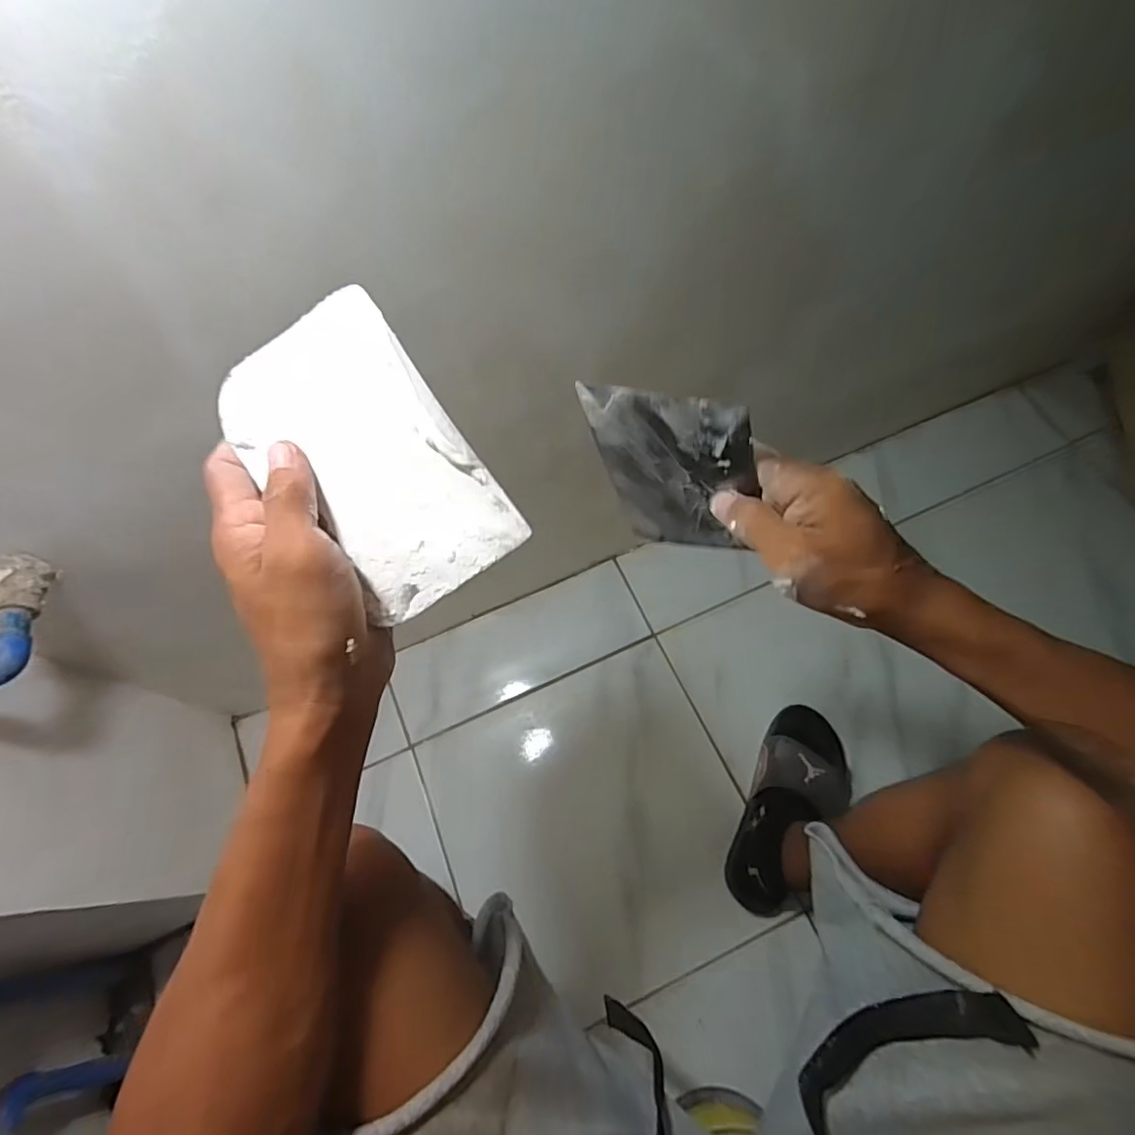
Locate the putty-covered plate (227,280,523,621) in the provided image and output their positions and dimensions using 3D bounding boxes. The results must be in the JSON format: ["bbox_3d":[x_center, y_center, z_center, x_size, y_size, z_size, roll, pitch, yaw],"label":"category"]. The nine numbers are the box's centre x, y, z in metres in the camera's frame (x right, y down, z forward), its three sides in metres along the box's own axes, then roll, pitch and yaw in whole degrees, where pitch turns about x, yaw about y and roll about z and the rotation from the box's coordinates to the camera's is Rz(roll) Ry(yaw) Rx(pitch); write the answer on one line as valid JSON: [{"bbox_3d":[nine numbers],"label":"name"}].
[{"bbox_3d":[-0.096,-0.050,0.271,0.089,0.007,0.145,-35,92,3],"label":"putty-covered plate"}]

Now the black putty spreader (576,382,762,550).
[{"bbox_3d":[0.065,-0.052,0.327,0.089,0.126,0.005,11,61,29],"label":"black putty spreader"}]

